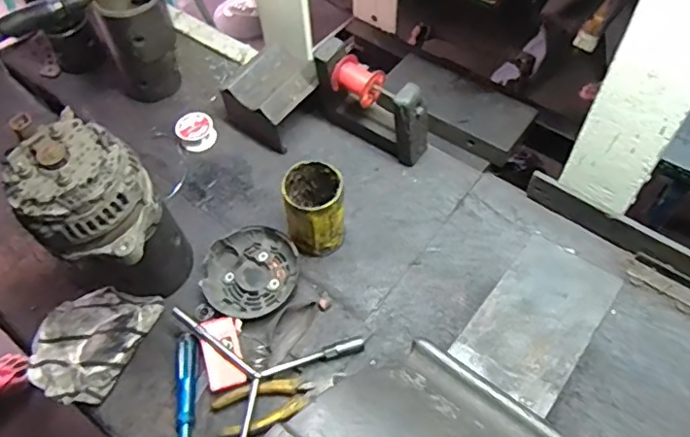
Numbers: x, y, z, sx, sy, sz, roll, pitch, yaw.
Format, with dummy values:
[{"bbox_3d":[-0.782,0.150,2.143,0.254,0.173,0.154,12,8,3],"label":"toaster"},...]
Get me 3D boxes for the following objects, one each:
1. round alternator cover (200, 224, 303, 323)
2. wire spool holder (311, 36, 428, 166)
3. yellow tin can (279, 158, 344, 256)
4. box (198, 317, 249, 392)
[{"bbox_3d":[-0.125,0.068,0.731,0.123,0.025,0.114,-1,56,2],"label":"round alternator cover"},{"bbox_3d":[0.035,-0.165,0.800,0.180,0.136,0.050,33,64,22],"label":"wire spool holder"},{"bbox_3d":[-0.039,-0.011,0.724,0.077,0.098,0.090,1,56,3],"label":"yellow tin can"},{"bbox_3d":[-0.145,0.159,0.668,0.047,0.020,0.083,-12,57,-5],"label":"box"}]

